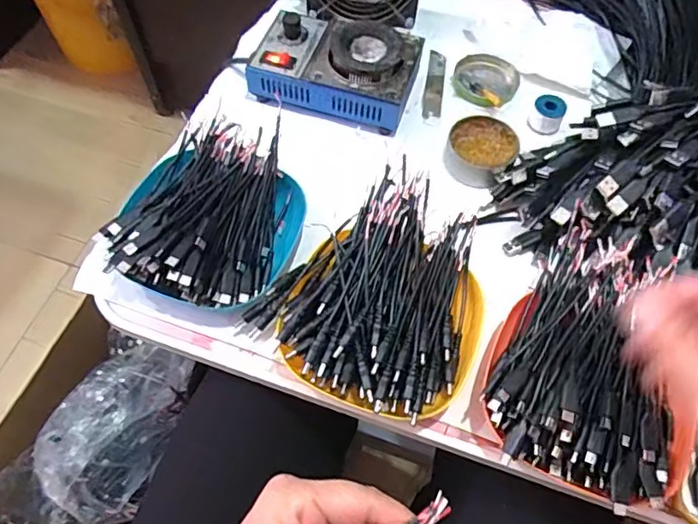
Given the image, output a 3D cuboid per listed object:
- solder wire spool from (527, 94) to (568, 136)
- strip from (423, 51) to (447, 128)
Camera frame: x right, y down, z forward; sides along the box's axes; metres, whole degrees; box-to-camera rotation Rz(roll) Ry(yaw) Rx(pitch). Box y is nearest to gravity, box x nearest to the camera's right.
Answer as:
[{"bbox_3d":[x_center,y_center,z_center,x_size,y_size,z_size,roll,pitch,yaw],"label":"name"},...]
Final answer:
[{"bbox_3d":[0.191,-0.141,0.542,0.029,0.028,0.028,1,61,-1],"label":"solder wire spool"},{"bbox_3d":[0.088,-0.179,0.575,0.019,0.005,0.106,9,61,4],"label":"strip"}]

